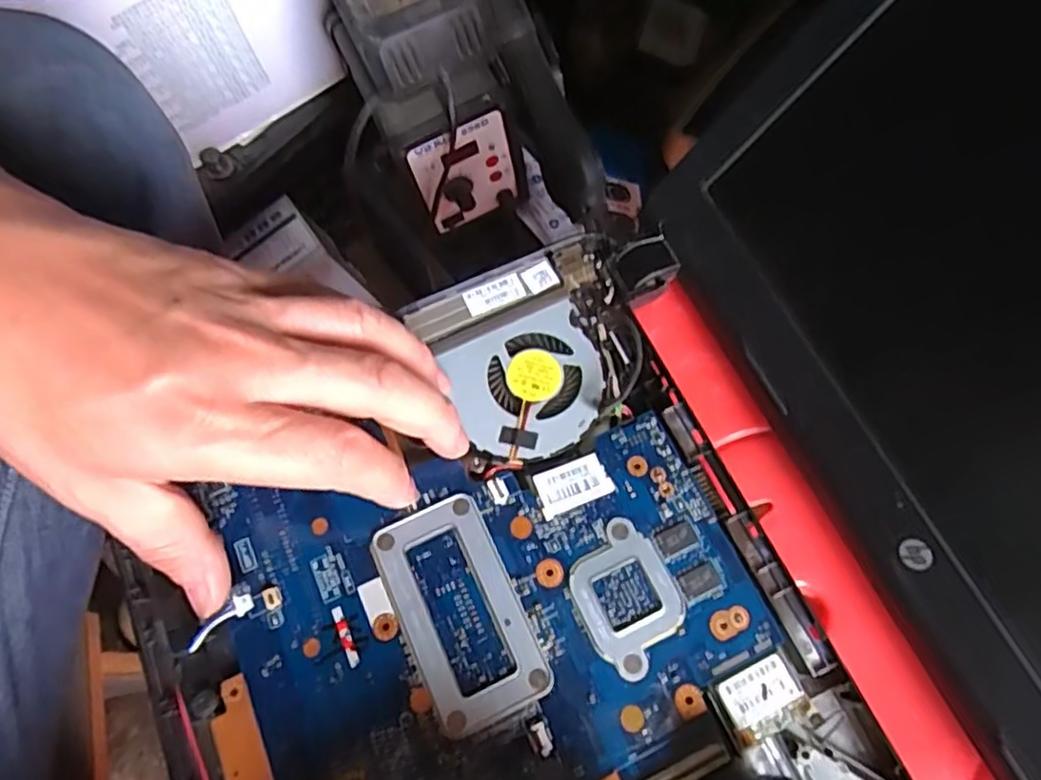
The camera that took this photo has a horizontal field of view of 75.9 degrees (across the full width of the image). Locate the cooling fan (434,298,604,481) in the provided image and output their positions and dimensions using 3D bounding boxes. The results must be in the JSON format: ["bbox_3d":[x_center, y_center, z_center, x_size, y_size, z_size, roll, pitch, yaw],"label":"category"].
[{"bbox_3d":[0.002,0.000,0.270,0.063,0.004,0.057,-23,72,-8],"label":"cooling fan"}]

